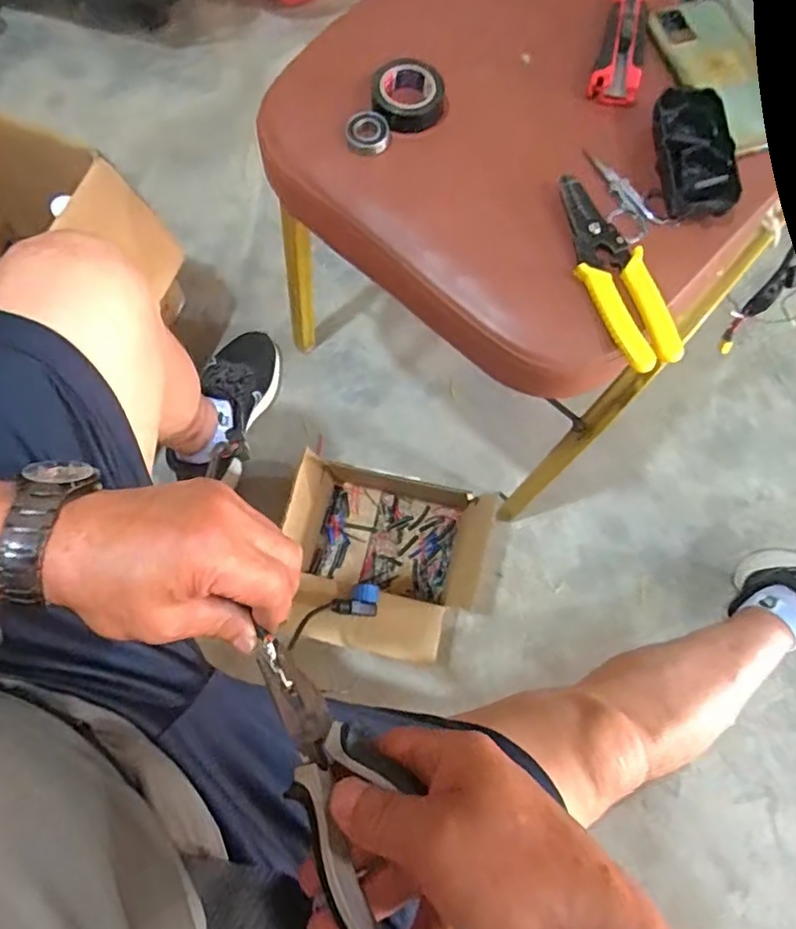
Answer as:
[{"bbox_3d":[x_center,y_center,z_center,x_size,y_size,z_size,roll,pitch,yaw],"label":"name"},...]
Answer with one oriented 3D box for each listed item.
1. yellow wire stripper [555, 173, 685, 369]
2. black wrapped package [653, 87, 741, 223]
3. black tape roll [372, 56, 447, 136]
[{"bbox_3d":[0.157,-0.144,0.442,0.047,0.015,0.159,-22,75,-7],"label":"yellow wire stripper"},{"bbox_3d":[0.231,-0.241,0.464,0.044,0.029,0.108,-3,74,-2],"label":"black wrapped package"},{"bbox_3d":[0.008,-0.295,0.477,0.057,0.025,0.057,0,74,-1],"label":"black tape roll"}]

